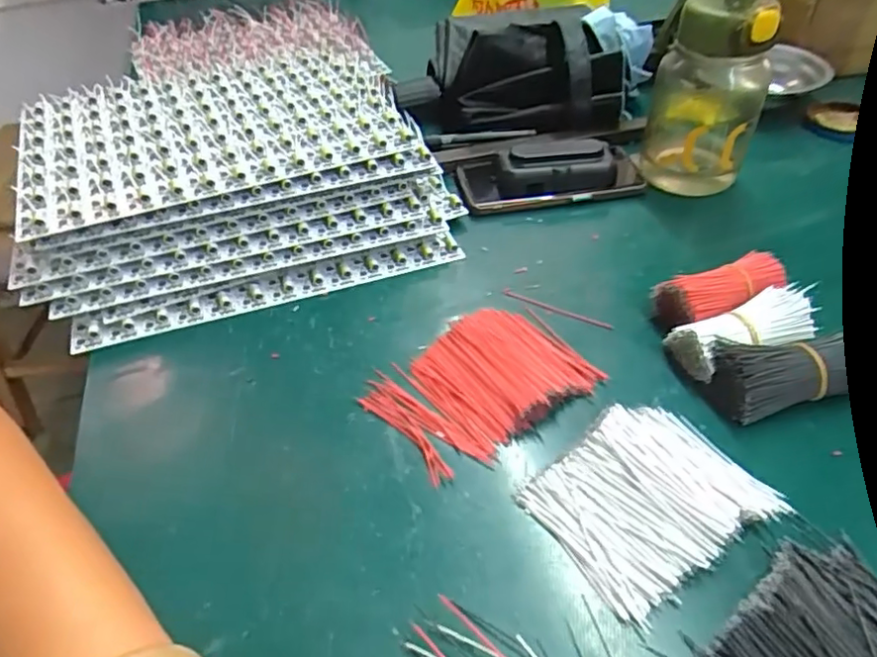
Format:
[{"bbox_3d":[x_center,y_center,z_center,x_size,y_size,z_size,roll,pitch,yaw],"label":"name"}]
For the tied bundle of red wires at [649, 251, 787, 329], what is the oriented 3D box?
[{"bbox_3d":[0.197,-0.024,0.427,0.094,0.034,0.042,-14,46,-12],"label":"tied bundle of red wires"}]

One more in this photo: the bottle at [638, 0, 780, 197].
[{"bbox_3d":[0.223,-0.201,0.505,0.088,0.176,0.075,14,47,16],"label":"bottle"}]

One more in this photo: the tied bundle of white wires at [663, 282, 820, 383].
[{"bbox_3d":[0.197,0.002,0.396,0.088,0.038,0.039,-16,46,-14],"label":"tied bundle of white wires"}]

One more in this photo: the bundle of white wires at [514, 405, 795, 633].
[{"bbox_3d":[0.112,0.086,0.324,0.112,0.017,0.088,-27,50,-24],"label":"bundle of white wires"}]

